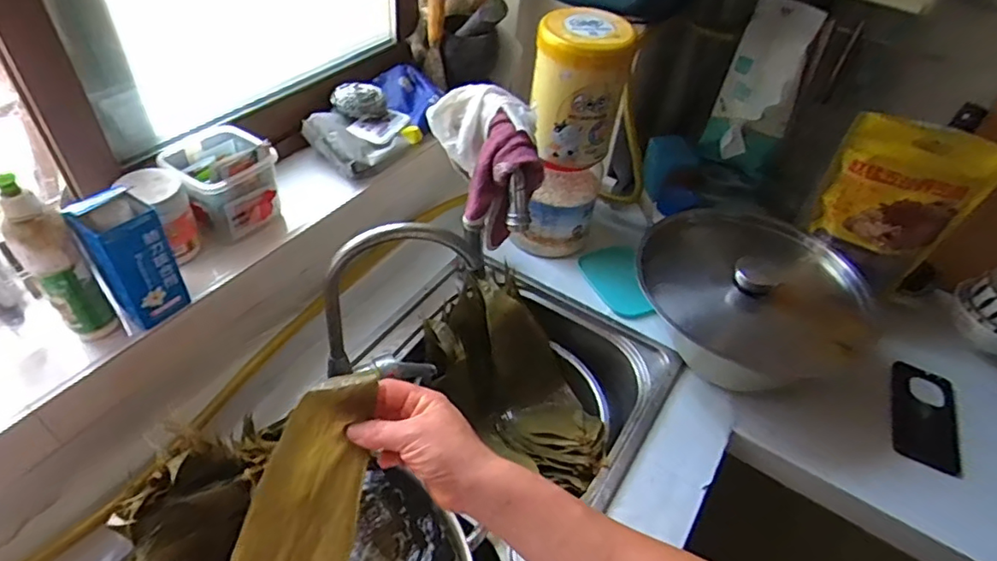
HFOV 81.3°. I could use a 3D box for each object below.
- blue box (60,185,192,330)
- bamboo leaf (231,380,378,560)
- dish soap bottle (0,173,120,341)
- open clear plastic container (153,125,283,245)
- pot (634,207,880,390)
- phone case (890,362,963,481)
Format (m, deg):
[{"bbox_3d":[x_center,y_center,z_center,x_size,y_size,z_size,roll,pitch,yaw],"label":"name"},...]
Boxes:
[{"bbox_3d":[-0.356,-0.022,0.564,0.050,0.134,0.064,31,50,22],"label":"blue box"},{"bbox_3d":[-0.153,0.190,0.456,0.084,0.216,0.025,14,4,-24],"label":"bamboo leaf"},{"bbox_3d":[-0.399,-0.014,0.528,0.040,0.169,0.042,37,53,26],"label":"dish soap bottle"},{"bbox_3d":[-0.324,-0.117,0.688,0.104,0.086,0.101,33,51,23],"label":"open clear plastic container"},{"bbox_3d":[0.344,0.032,0.830,0.296,0.119,0.284,3,46,-3],"label":"pot"},{"bbox_3d":[0.592,0.186,0.807,0.095,0.016,0.169,27,44,14],"label":"phone case"}]

